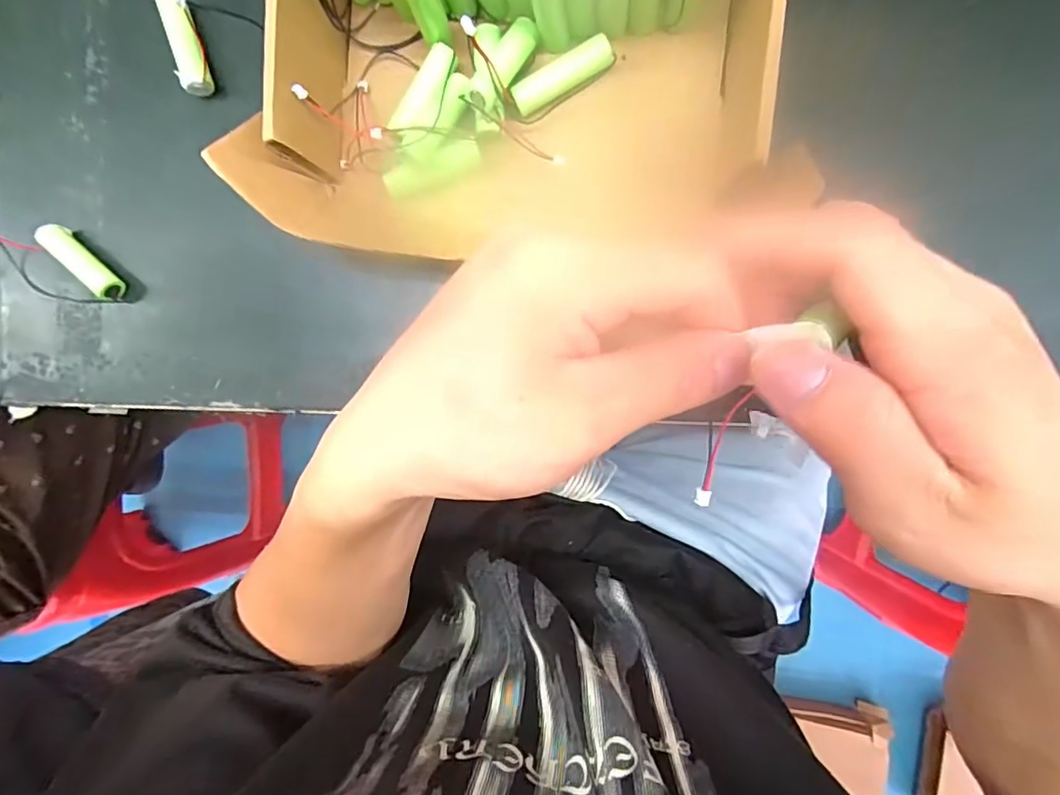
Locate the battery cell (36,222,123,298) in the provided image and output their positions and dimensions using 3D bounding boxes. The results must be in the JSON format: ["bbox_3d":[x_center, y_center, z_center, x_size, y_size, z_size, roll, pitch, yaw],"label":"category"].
[{"bbox_3d":[-0.248,-0.075,0.293,0.050,0.016,0.013,42,96,5],"label":"battery cell"}]

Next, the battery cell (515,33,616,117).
[{"bbox_3d":[0.016,-0.153,0.253,0.049,0.015,0.012,-27,88,8],"label":"battery cell"}]

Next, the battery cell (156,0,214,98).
[{"bbox_3d":[-0.181,-0.186,0.278,0.013,0.017,0.049,-16,90,8],"label":"battery cell"}]

